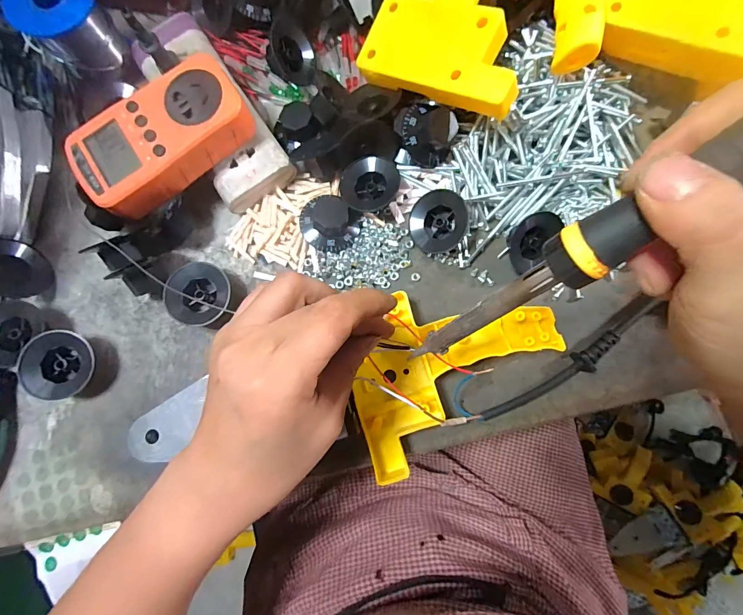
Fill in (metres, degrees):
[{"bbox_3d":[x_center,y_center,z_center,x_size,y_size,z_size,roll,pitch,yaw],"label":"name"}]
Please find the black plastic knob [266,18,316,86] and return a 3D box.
[{"bbox_3d":[-0.069,-0.217,0.313,0.046,0.024,0.046,-4,96,-44],"label":"black plastic knob"}]

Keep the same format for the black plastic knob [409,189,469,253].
[{"bbox_3d":[0.054,-0.068,0.294,0.044,0.016,0.048,21,106,22],"label":"black plastic knob"}]

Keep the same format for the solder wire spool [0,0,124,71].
[{"bbox_3d":[-0.244,-0.230,0.299,0.062,0.055,0.062,0,80,-1],"label":"solder wire spool"}]

